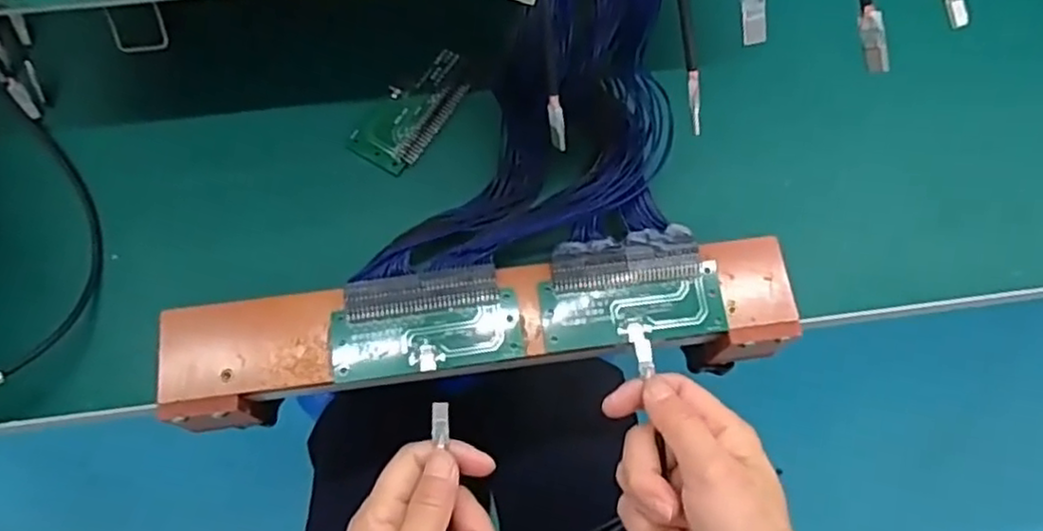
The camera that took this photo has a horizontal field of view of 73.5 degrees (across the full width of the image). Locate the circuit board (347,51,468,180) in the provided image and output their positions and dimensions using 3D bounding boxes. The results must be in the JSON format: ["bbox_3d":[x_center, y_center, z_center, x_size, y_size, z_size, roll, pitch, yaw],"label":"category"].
[{"bbox_3d":[-0.064,-0.095,0.421,0.041,0.006,0.084,33,74,10],"label":"circuit board"}]

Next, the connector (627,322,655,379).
[{"bbox_3d":[0.064,0.044,0.370,0.010,0.004,0.027,-12,70,-5],"label":"connector"}]

